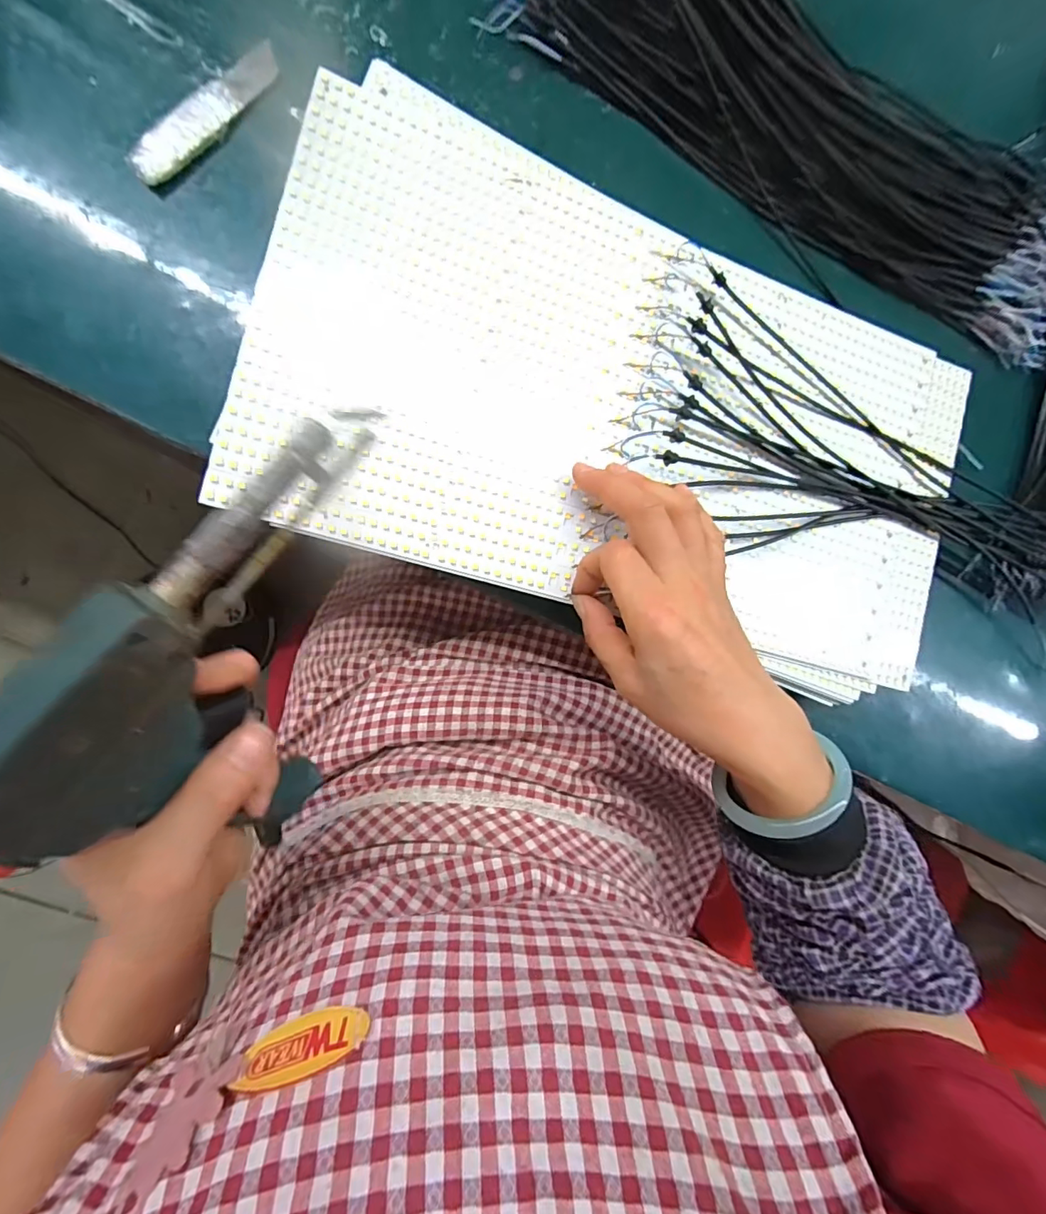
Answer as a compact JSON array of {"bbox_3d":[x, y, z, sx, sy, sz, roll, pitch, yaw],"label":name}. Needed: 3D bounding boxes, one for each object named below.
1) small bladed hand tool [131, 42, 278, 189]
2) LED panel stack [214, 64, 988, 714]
[{"bbox_3d":[-0.170,-0.269,0.273,0.020,0.008,0.104,38,84,-10],"label":"small bladed hand tool"},{"bbox_3d":[0.082,-0.127,0.309,0.442,0.032,0.271,17,85,-9],"label":"LED panel stack"}]

